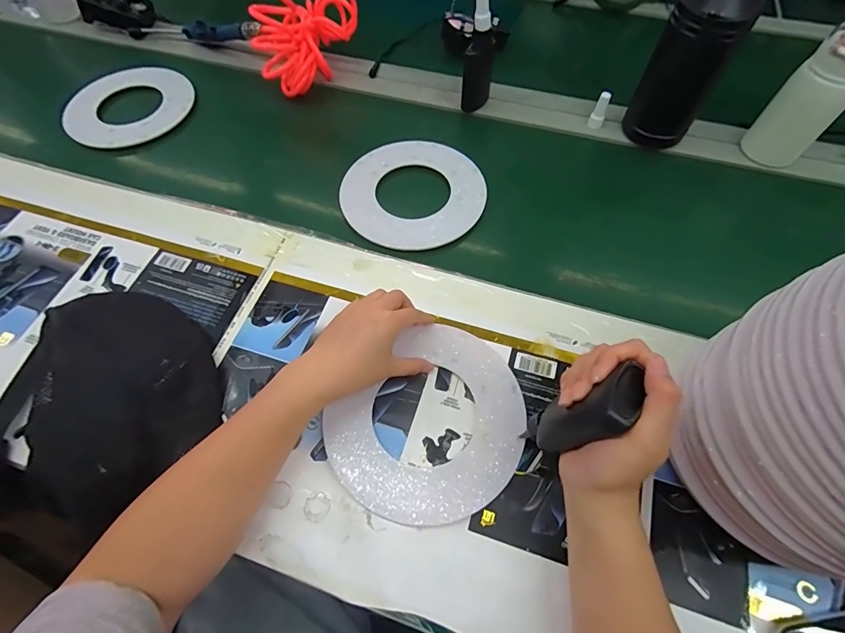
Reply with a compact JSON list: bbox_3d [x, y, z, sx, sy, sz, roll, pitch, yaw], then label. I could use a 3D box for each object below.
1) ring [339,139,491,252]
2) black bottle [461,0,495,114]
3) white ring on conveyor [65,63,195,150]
[{"bbox_3d":[-0.012,-0.175,0.550,0.189,0.009,0.192,0,62,1],"label":"ring"},{"bbox_3d":[0.082,-0.370,0.577,0.041,0.157,0.034,8,62,5],"label":"black bottle"},{"bbox_3d":[-0.458,-0.330,0.633,0.188,0.013,0.168,-26,68,-13],"label":"white ring on conveyor"}]

